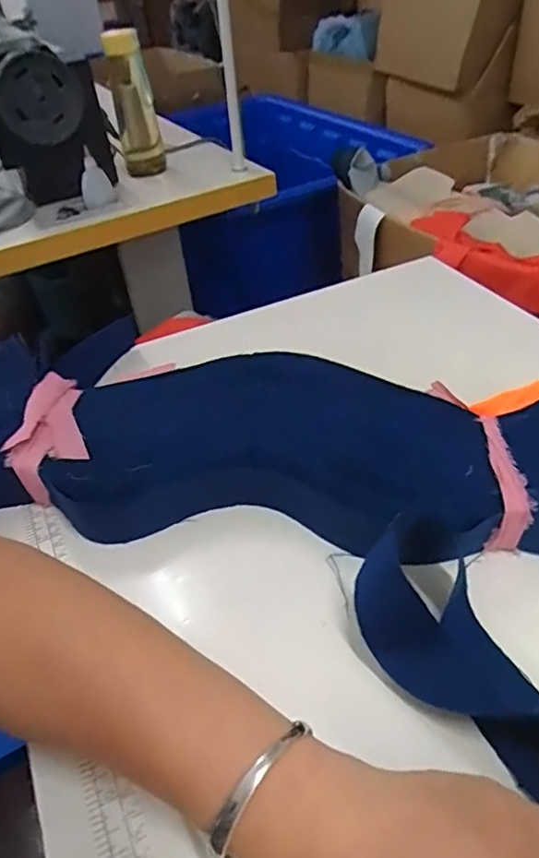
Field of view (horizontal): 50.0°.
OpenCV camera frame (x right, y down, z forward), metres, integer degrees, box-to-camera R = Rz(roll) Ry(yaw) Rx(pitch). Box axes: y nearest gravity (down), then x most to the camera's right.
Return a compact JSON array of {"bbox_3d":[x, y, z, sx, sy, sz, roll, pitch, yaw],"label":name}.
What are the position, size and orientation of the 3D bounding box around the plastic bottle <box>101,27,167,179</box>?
[{"bbox_3d":[-0.227,-0.526,0.949,0.073,0.219,0.067,-11,41,-6],"label":"plastic bottle"}]

